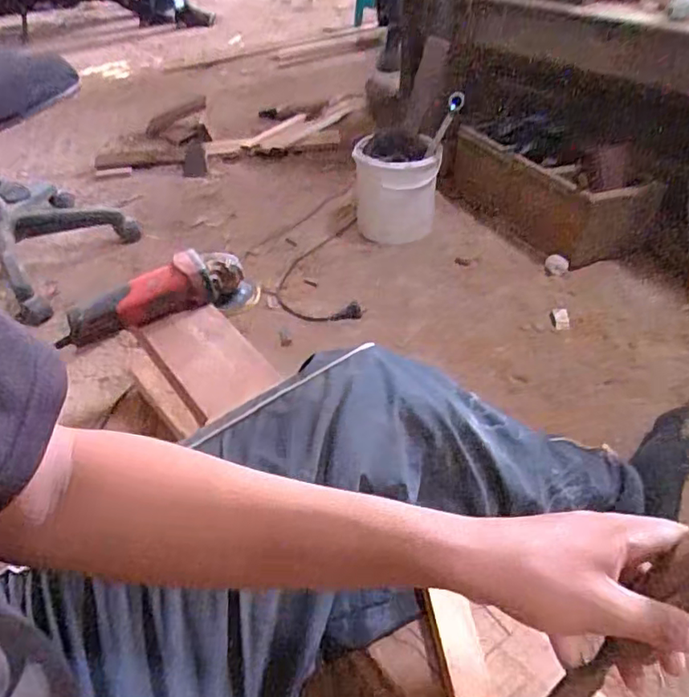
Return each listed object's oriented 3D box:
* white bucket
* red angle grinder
[{"bbox_3d":[0.108,-0.353,1.273,0.157,0.232,0.157,-8,42,-3],"label":"white bucket"},{"bbox_3d":[-0.277,-0.078,0.886,0.291,0.097,0.083,-19,44,-16],"label":"red angle grinder"}]

